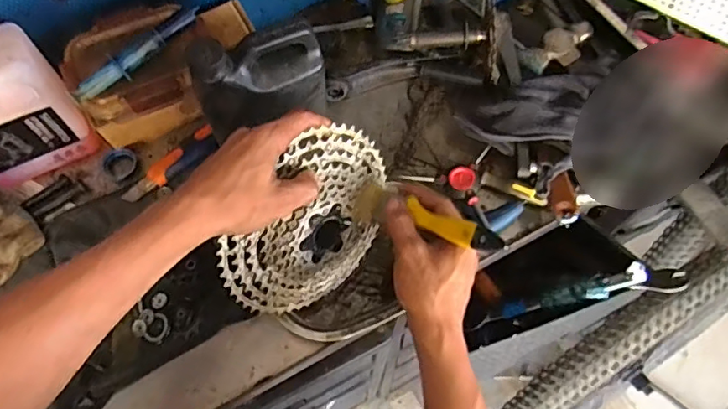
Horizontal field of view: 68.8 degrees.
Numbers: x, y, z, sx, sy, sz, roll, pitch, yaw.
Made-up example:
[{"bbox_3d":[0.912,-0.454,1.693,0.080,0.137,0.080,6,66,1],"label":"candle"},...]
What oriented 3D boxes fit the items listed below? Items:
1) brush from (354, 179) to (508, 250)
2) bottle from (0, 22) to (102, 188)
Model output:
[{"bbox_3d":[0.056,0.016,0.491,0.157,0.026,0.037,18,62,39],"label":"brush"},{"bbox_3d":[-0.377,-0.095,0.571,0.127,0.172,0.060,-32,68,-14],"label":"bottle"}]

